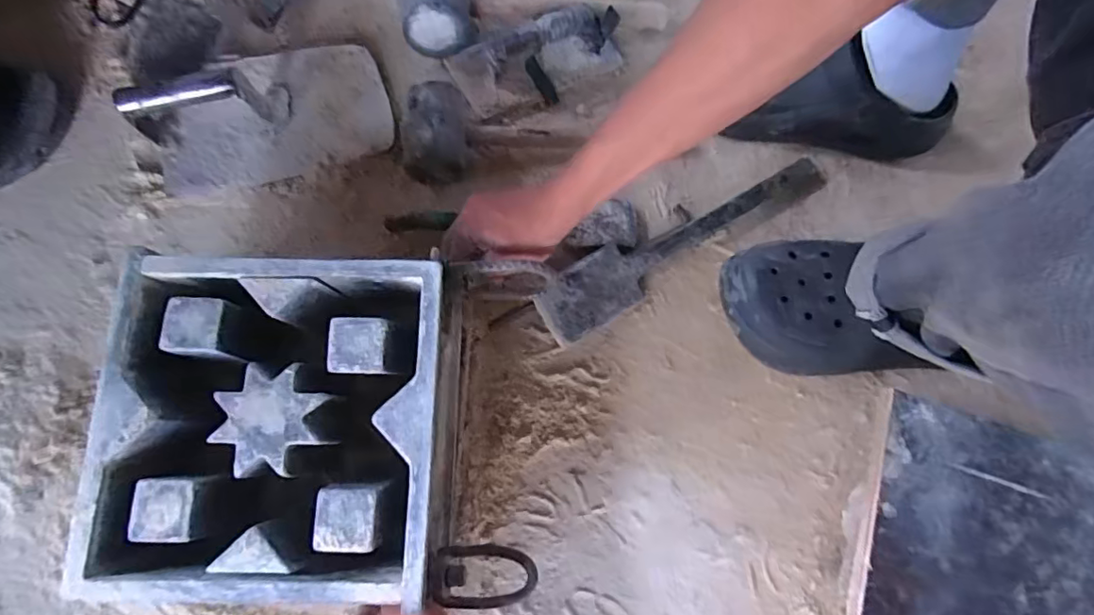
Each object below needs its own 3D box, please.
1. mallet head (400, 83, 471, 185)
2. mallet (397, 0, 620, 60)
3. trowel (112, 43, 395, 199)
[{"bbox_3d":[-0.106,-0.163,0.530,0.060,0.059,0.091,-3,78,-1],"label":"mallet head"},{"bbox_3d":[-0.045,-0.306,0.560,0.228,0.074,0.109,7,78,1],"label":"mallet"},{"bbox_3d":[-0.278,-0.205,0.526,0.227,0.066,0.145,-17,79,-4],"label":"trowel"}]

